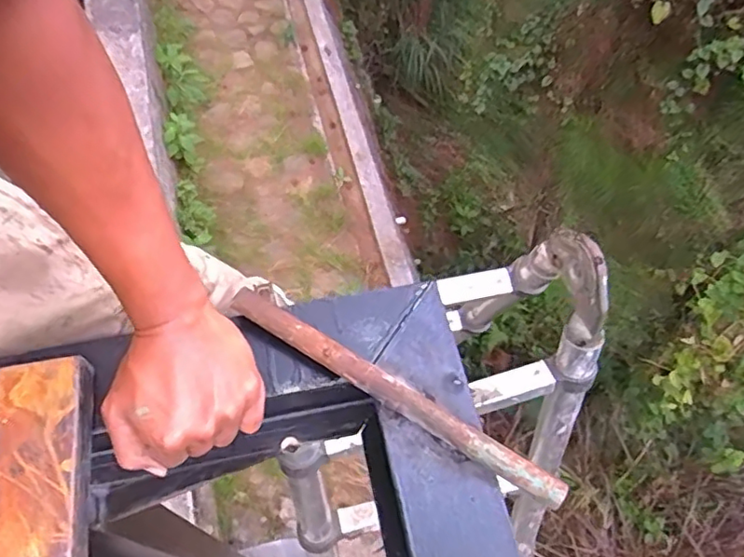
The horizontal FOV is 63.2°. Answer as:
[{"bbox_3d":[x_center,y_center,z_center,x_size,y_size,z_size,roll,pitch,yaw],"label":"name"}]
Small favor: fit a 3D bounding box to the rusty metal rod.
[{"bbox_3d":[0.013,0.084,0.450,0.274,0.023,0.020,29,64,14],"label":"rusty metal rod"}]

